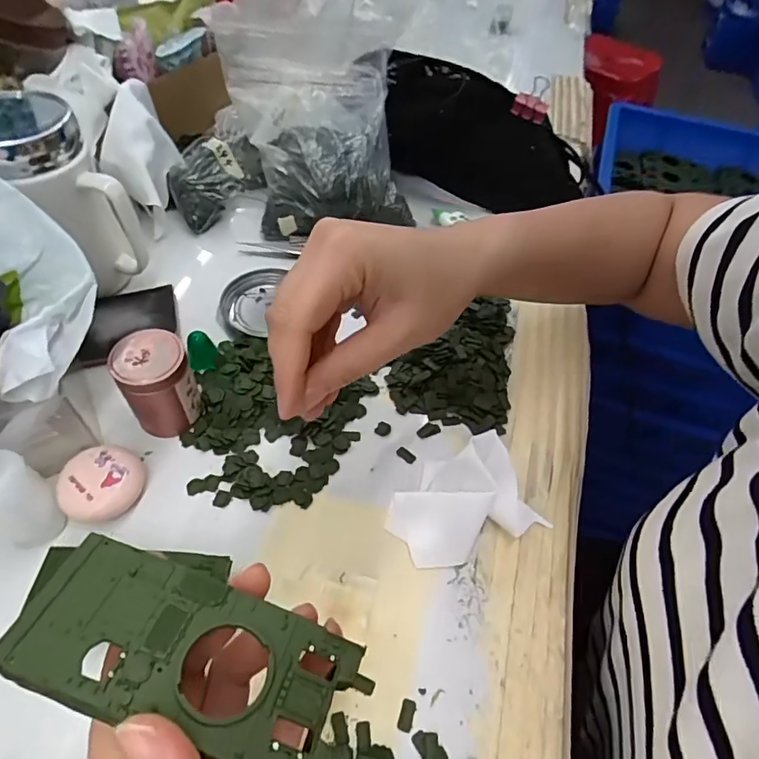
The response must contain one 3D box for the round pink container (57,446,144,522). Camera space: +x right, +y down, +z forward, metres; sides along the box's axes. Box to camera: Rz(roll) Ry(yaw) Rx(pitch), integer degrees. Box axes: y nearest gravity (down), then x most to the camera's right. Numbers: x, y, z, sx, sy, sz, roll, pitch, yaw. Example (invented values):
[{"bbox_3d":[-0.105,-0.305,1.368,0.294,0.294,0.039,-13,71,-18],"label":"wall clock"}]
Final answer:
[{"bbox_3d":[-0.172,0.066,0.316,0.043,0.027,0.047,2,53,-3],"label":"round pink container"}]

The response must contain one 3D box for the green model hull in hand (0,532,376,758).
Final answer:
[{"bbox_3d":[-0.060,0.085,0.160,0.107,0.012,0.050,23,55,2],"label":"green model hull in hand"}]

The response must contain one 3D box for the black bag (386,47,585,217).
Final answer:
[{"bbox_3d":[0.112,-0.251,0.533,0.228,0.109,0.052,10,35,-16],"label":"black bag"}]

